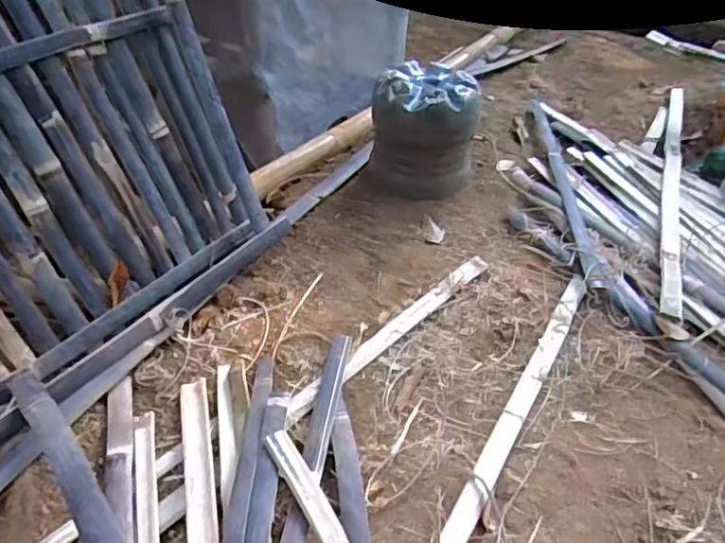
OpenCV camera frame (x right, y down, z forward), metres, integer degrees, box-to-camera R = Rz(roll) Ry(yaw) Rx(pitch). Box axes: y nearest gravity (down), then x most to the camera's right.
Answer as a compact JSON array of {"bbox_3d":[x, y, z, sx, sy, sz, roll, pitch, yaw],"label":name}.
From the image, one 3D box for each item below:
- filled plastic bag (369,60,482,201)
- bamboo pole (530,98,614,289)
[{"bbox_3d":[0.141,-0.325,1.386,0.240,0.254,0.214,2,40,5],"label":"filled plastic bag"},{"bbox_3d":[0.478,-0.227,1.420,0.045,0.033,0.823,2,40,4],"label":"bamboo pole"}]

